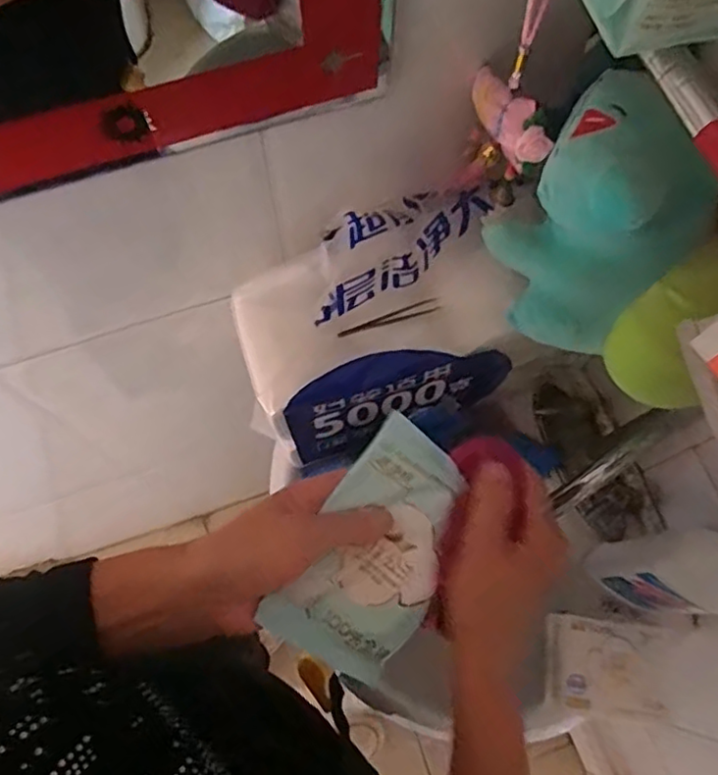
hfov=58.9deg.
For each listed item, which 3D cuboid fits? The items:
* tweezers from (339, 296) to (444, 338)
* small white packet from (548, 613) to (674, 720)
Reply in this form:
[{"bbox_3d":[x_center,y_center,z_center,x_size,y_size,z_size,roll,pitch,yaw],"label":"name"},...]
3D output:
[{"bbox_3d":[0.026,-0.061,0.549,0.090,0.009,0.010,-15,72,-7],"label":"tweezers"},{"bbox_3d":[0.237,0.264,0.601,0.107,0.020,0.082,7,71,1],"label":"small white packet"}]

